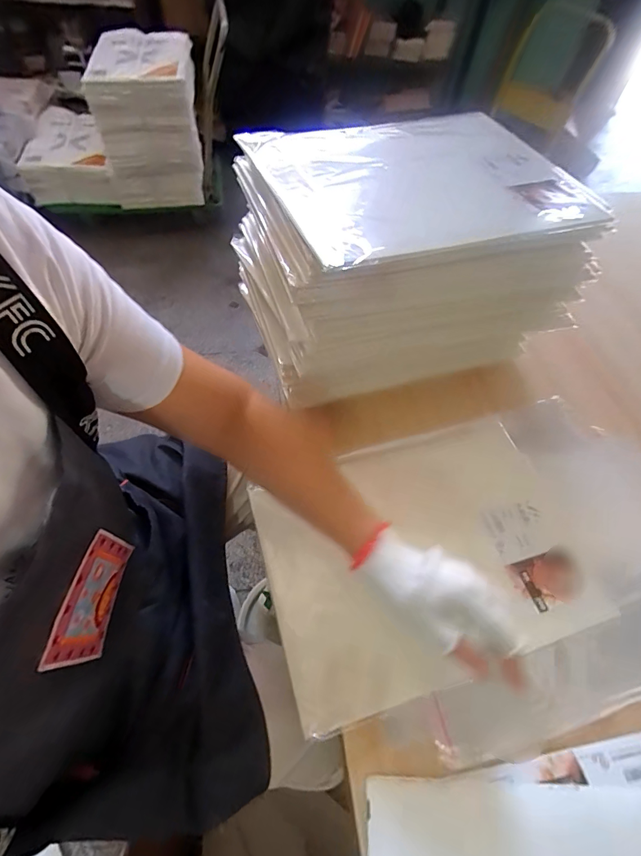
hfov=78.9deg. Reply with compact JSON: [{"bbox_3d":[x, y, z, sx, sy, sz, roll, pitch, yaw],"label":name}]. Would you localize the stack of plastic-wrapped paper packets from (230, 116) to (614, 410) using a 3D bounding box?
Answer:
[{"bbox_3d":[0.104,-0.231,0.553,0.393,0.259,0.295,-13,60,-13],"label":"stack of plastic-wrapped paper packets"}]

